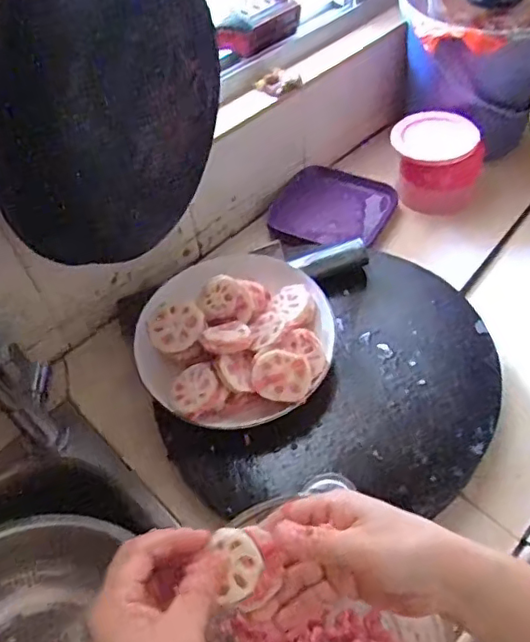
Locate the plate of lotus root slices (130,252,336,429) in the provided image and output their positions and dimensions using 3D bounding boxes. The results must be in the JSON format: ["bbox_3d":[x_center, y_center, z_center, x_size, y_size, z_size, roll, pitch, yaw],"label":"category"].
[{"bbox_3d":[-0.024,0.013,0.552,0.187,0.061,0.174,-3,50,3],"label":"plate of lotus root slices"}]

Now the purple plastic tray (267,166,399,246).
[{"bbox_3d":[0.090,-0.153,0.771,0.152,0.012,0.150,23,56,22],"label":"purple plastic tray"}]

